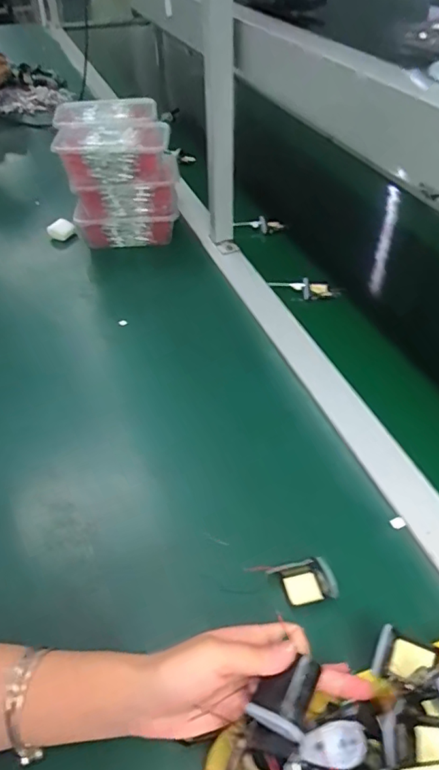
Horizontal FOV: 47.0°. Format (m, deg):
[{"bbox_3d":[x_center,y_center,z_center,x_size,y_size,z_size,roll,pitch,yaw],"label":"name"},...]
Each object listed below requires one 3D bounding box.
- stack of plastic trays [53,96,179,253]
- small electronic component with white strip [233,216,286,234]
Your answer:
[{"bbox_3d":[-0.166,-0.349,0.848,0.168,0.173,0.201,-11,46,-8],"label":"stack of plastic trays"},{"bbox_3d":[0.074,-0.287,0.899,0.097,0.023,0.031,-2,44,-16],"label":"small electronic component with white strip"}]

